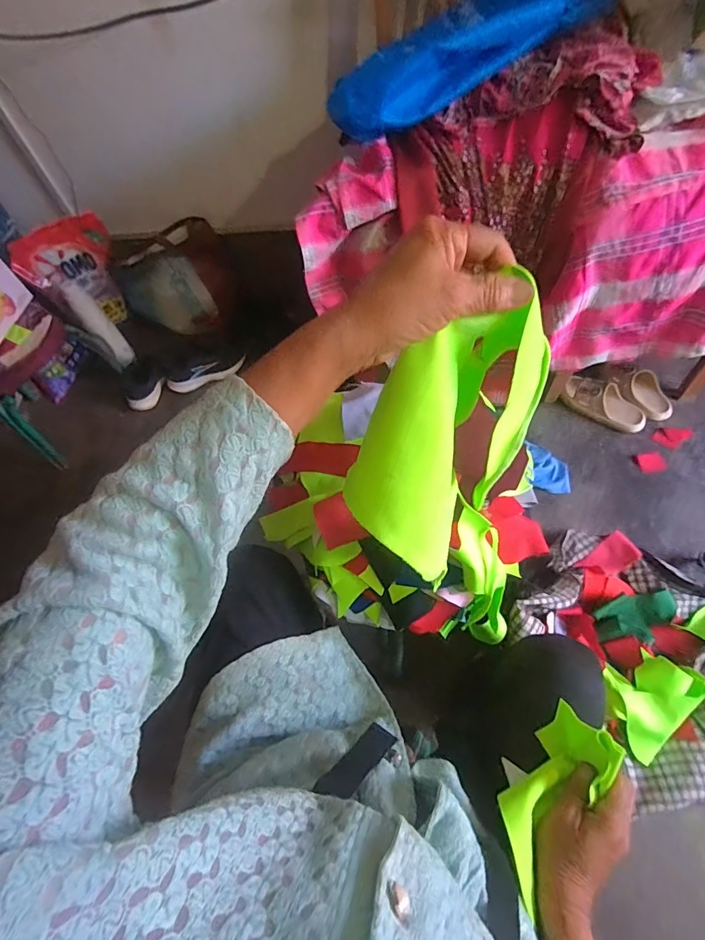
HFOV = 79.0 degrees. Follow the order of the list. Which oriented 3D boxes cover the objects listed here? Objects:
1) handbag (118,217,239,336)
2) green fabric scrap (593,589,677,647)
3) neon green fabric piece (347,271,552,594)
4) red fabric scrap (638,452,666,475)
[{"bbox_3d":[-0.484,-0.524,1.218,0.301,0.229,0.119,-26,61,-9],"label":"handbag"},{"bbox_3d":[0.547,0.289,0.829,0.150,0.049,0.087,-6,60,2],"label":"green fabric scrap"},{"bbox_3d":[0.073,-0.027,0.324,0.097,0.136,0.173,30,66,15],"label":"neon green fabric piece"},{"bbox_3d":[0.735,-0.017,1.050,0.061,0.006,0.058,-3,60,5],"label":"red fabric scrap"}]

